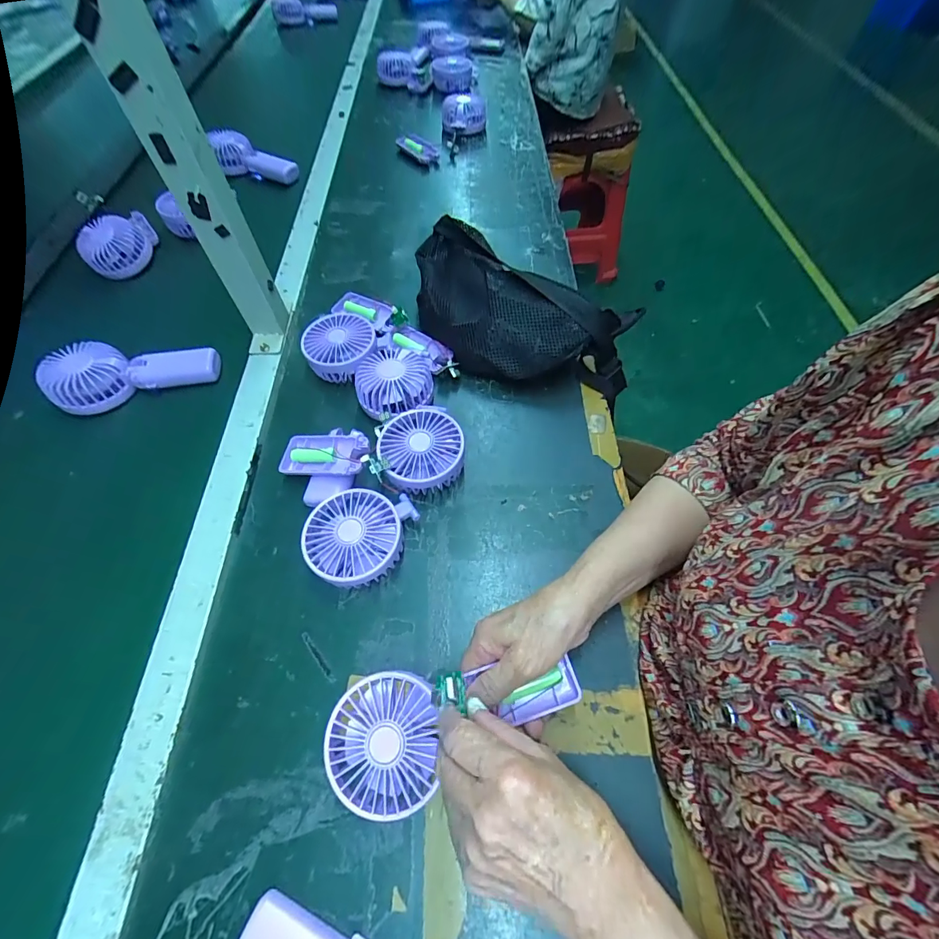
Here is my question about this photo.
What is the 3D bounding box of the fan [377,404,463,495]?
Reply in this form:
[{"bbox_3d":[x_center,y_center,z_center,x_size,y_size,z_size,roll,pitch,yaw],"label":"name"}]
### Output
[{"bbox_3d":[-0.048,-0.018,0.429,0.081,0.045,0.089,-1,60,1],"label":"fan"}]

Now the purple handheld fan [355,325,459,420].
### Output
[{"bbox_3d":[-0.070,-0.121,0.486,0.104,0.044,0.148,7,61,5],"label":"purple handheld fan"}]

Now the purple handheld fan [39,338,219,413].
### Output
[{"bbox_3d":[-0.396,-0.121,0.489,0.175,0.042,0.077,-13,61,-6],"label":"purple handheld fan"}]

